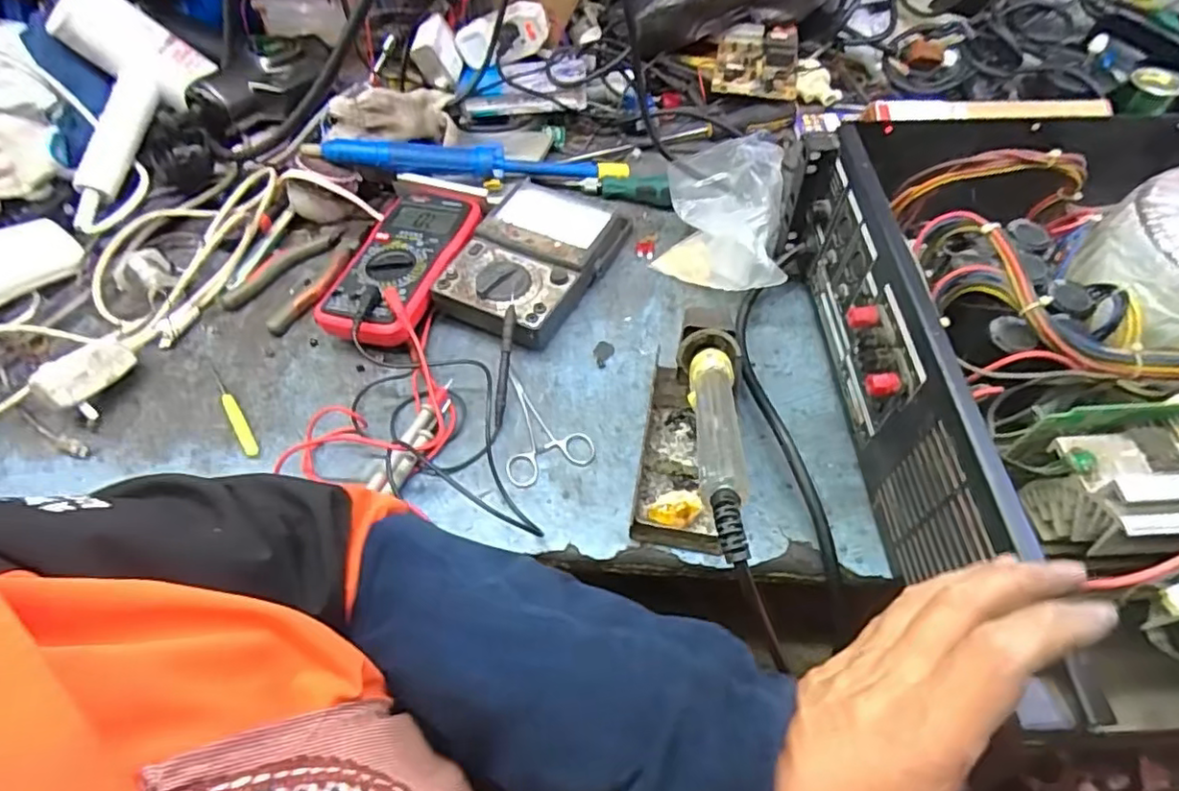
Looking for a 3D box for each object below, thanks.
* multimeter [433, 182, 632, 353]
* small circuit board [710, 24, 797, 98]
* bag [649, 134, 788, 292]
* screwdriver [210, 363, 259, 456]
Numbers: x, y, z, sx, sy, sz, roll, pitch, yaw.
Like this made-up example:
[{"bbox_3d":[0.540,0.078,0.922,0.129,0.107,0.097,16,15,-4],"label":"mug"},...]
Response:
[{"bbox_3d":[-0.052,-0.129,0.587,0.115,0.047,0.181,21,57,16],"label":"multimeter"},{"bbox_3d":[0.197,-0.395,0.735,0.092,0.018,0.113,5,61,11],"label":"small circuit board"},{"bbox_3d":[0.119,-0.153,0.565,0.111,0.100,0.117,9,55,8],"label":"bag"},{"bbox_3d":[-0.296,0.009,0.515,0.010,0.008,0.116,-31,59,-20],"label":"screwdriver"}]

